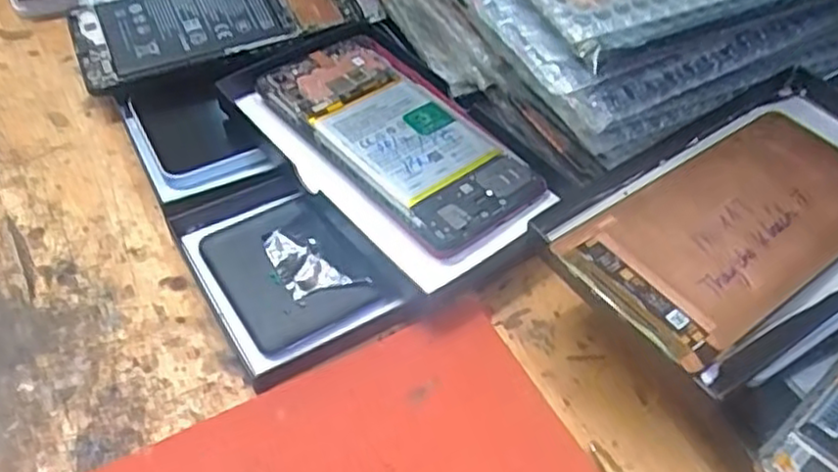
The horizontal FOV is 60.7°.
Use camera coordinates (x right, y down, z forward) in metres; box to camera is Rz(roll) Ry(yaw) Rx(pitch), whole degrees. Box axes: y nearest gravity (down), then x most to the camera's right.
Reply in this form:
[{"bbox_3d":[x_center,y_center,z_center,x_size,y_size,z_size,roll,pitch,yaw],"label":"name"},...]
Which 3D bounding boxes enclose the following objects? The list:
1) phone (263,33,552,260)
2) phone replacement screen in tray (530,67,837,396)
[{"bbox_3d":[-0.010,-0.052,0.370,0.074,0.011,0.151,-35,65,-29],"label":"phone"},{"bbox_3d":[0.148,-0.012,0.303,0.188,0.014,0.096,-26,57,-22],"label":"phone replacement screen in tray"}]

